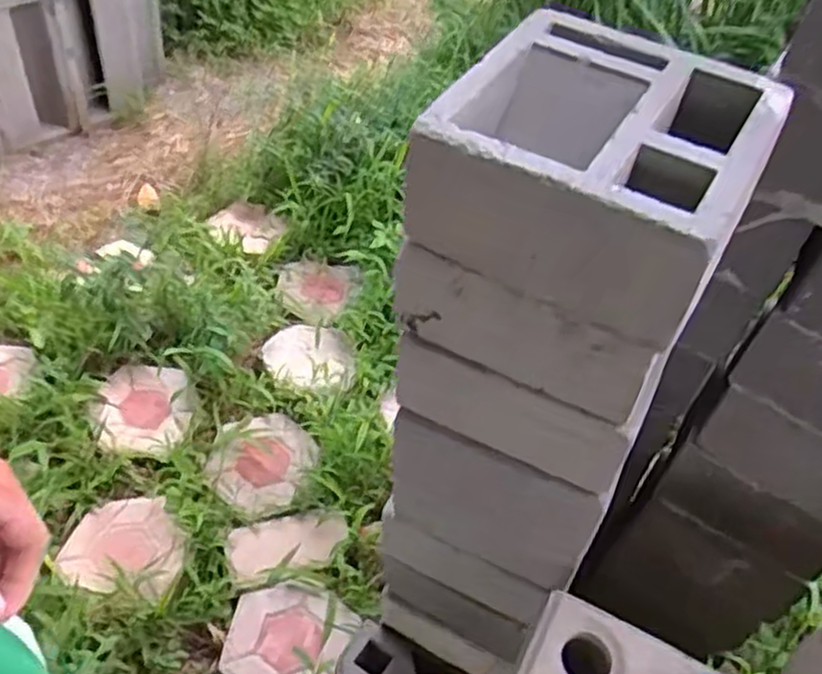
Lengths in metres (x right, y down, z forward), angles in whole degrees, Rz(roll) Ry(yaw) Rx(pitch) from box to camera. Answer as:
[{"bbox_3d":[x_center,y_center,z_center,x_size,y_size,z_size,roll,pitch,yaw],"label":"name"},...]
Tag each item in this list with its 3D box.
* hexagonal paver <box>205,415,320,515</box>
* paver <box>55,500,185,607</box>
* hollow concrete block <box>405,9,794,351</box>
[{"bbox_3d":[-0.265,0.214,1.338,0.178,0.033,0.177,25,50,17],"label":"hexagonal paver"},{"bbox_3d":[-0.455,0.334,1.214,0.201,0.040,0.172,4,30,9],"label":"paver"},{"bbox_3d":[0.131,-0.121,0.540,0.200,0.098,0.197,28,50,16],"label":"hollow concrete block"}]

